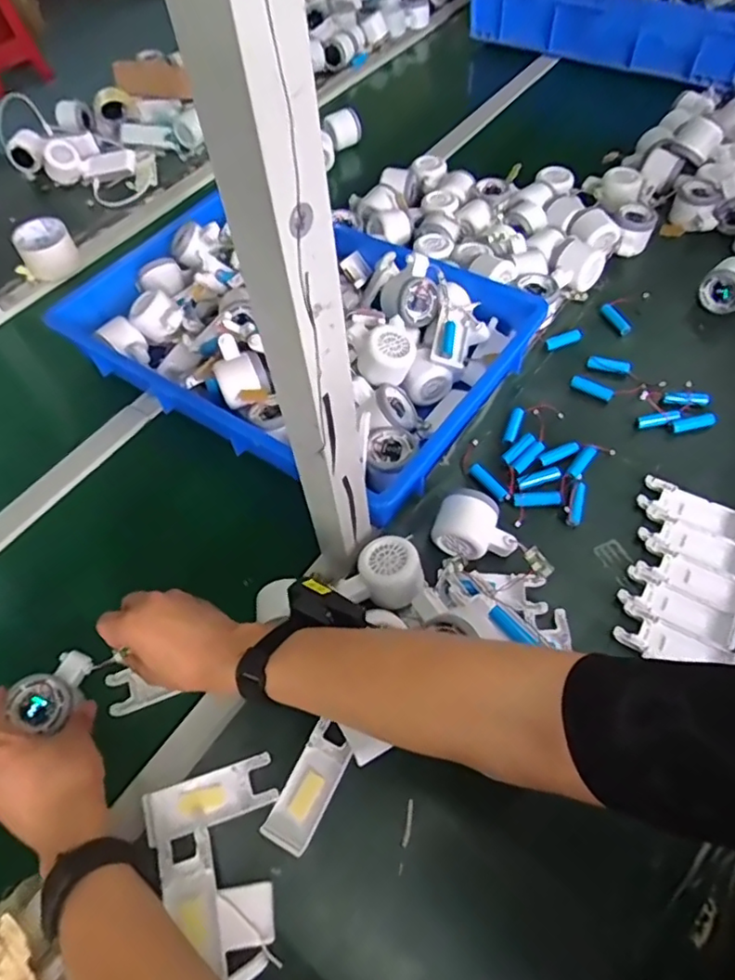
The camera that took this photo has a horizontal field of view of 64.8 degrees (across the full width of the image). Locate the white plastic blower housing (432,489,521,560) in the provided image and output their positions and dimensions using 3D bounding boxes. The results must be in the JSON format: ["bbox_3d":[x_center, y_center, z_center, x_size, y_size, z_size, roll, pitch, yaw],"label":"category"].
[{"bbox_3d":[0.111,0.040,0.580,0.079,0.051,0.057,24,62,19],"label":"white plastic blower housing"}]

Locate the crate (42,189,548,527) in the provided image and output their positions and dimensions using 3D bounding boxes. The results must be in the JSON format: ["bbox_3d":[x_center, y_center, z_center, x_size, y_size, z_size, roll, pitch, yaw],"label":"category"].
[{"bbox_3d":[-0.102,-0.219,0.739,0.539,0.100,0.363,30,64,21],"label":"crate"}]

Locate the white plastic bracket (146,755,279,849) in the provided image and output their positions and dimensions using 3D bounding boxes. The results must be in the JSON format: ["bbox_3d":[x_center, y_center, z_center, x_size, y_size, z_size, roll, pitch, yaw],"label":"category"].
[{"bbox_3d":[-0.128,0.254,0.477,0.102,0.013,0.039,-17,57,-7],"label":"white plastic bracket"}]

